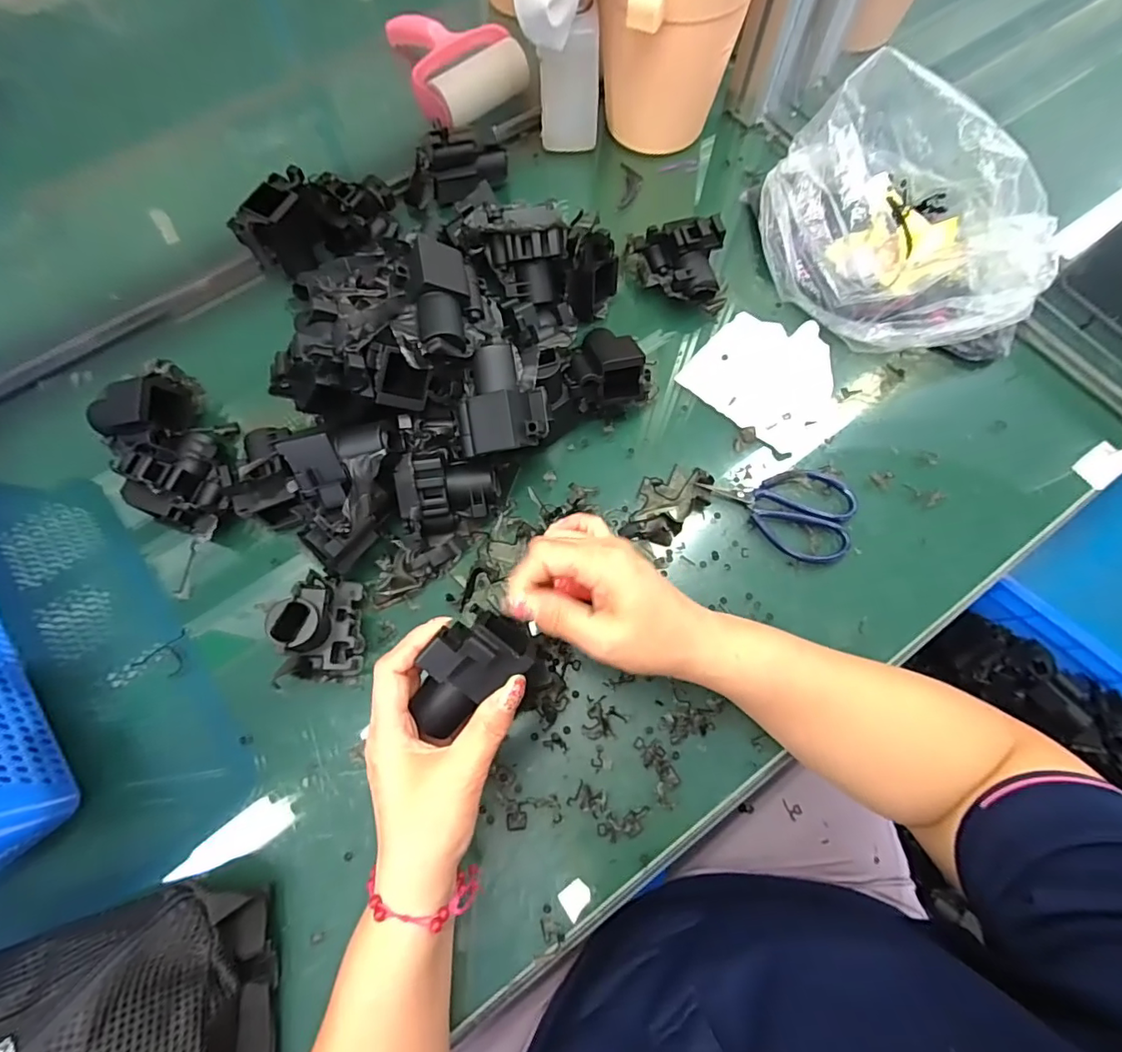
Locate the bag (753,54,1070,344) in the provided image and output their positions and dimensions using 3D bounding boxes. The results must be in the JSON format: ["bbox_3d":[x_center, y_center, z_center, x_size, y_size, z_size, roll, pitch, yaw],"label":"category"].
[{"bbox_3d":[0.269,-0.234,0.416,0.217,0.101,0.137,43,77,13],"label":"bag"}]

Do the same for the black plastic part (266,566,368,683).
[{"bbox_3d":[-0.158,0.066,0.348,0.048,0.075,0.070,8,72,3],"label":"black plastic part"}]

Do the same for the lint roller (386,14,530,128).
[{"bbox_3d":[-0.113,-0.476,0.542,0.117,0.039,0.129,-41,76,-12],"label":"lint roller"}]

